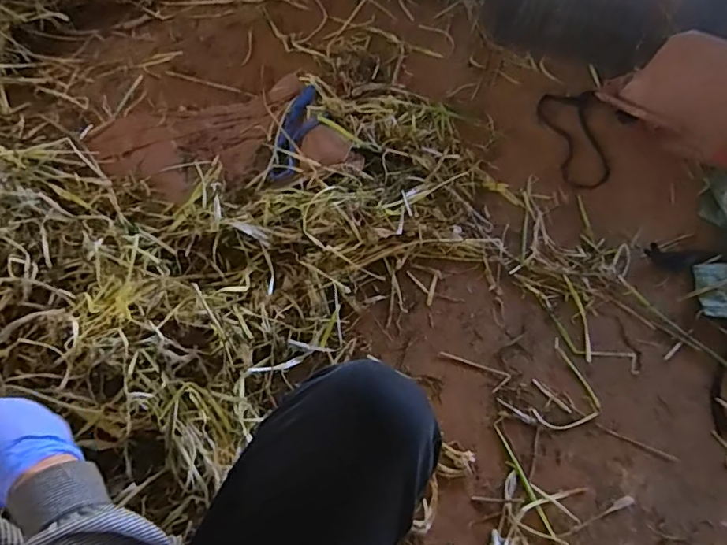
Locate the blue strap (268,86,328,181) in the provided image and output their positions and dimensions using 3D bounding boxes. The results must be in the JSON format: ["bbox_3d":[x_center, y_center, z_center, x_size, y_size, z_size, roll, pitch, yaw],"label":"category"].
[{"bbox_3d":[-0.136,-0.285,1.083,0.085,0.030,0.265,17,56,5],"label":"blue strap"}]

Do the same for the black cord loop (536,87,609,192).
[{"bbox_3d":[0.459,-0.293,1.157,0.127,0.020,0.285,3,60,-5],"label":"black cord loop"}]

